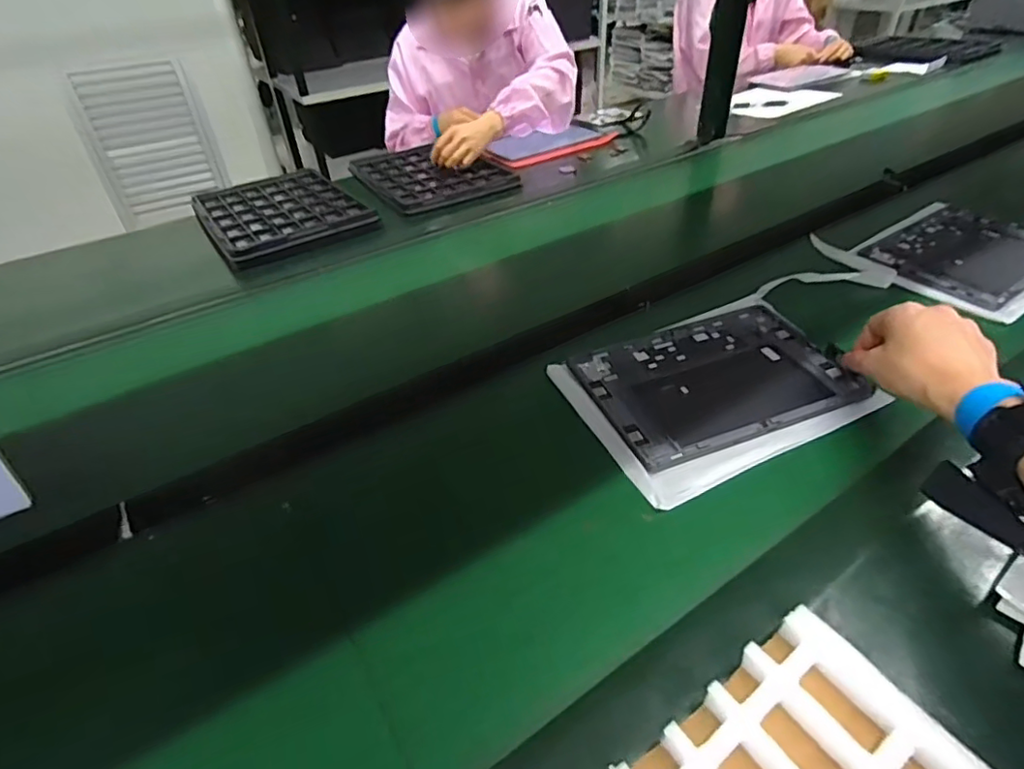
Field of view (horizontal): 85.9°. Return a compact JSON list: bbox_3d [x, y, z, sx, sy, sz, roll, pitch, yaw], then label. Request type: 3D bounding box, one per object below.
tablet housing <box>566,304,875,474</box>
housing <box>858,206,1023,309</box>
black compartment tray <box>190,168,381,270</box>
[{"bbox_3d":[0.202,-0.009,0.554,0.248,0.012,0.172,-16,45,-13],"label":"tablet housing"},{"bbox_3d":[0.607,-0.179,0.729,0.257,0.006,0.167,-25,45,-25],"label":"housing"},{"bbox_3d":[-0.394,-0.297,0.923,0.229,0.025,0.321,-25,45,-25],"label":"black compartment tray"}]

